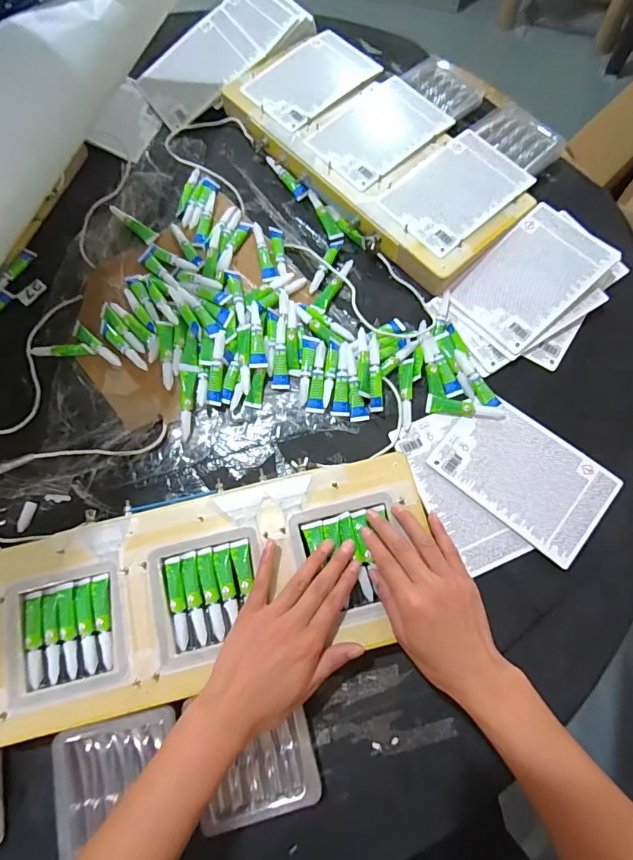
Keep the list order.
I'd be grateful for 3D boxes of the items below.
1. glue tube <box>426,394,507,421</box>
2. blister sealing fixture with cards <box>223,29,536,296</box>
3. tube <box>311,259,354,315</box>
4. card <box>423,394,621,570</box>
[{"bbox_3d":[0.171,-0.024,0.503,0.088,0.009,0.019,9,74,5],"label":"glue tube"},{"bbox_3d":[0.079,-0.371,0.579,0.200,0.032,0.412,-41,76,-9],"label":"blister sealing fixture with cards"},{"bbox_3d":[0.022,-0.179,0.540,0.017,0.008,0.087,28,77,10],"label":"tube"},{"bbox_3d":[0.218,0.045,0.467,0.168,0.006,0.116,39,76,15],"label":"card"}]

